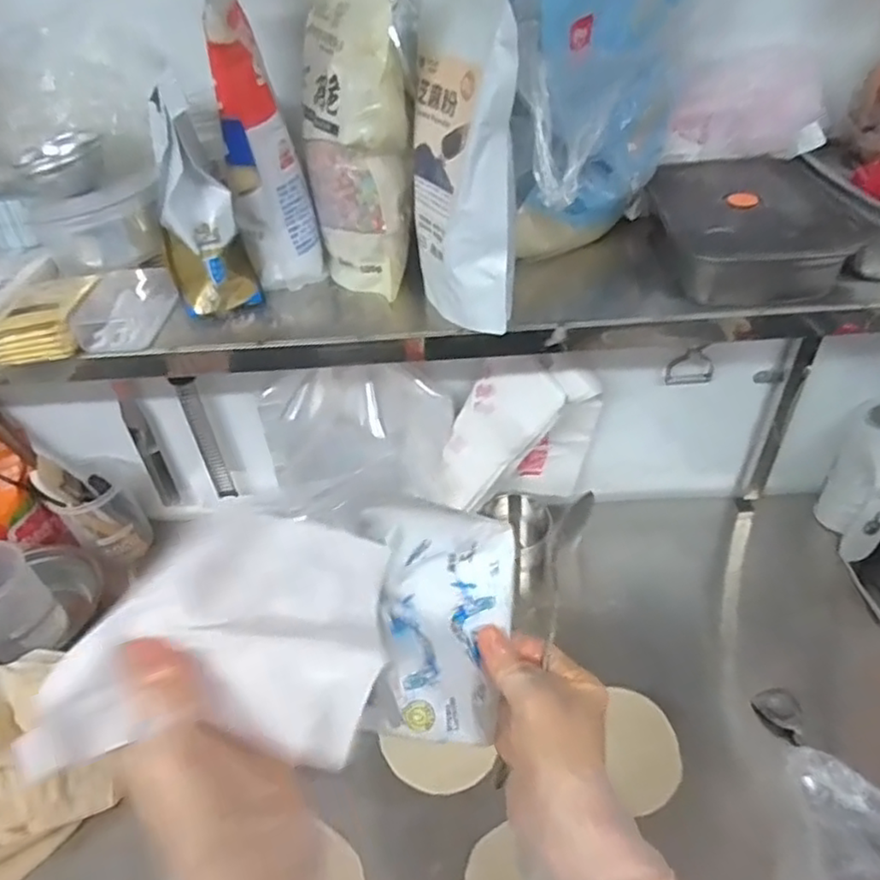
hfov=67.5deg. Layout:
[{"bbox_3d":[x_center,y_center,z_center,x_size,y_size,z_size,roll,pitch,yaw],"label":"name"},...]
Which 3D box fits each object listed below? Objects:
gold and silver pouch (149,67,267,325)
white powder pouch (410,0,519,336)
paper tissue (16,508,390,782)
[{"bbox_3d":[-0.193,-0.184,0.516,0.063,0.171,0.076,-20,45,-16],"label":"gold and silver pouch"},{"bbox_3d":[0.010,-0.215,0.484,0.062,0.222,0.154,-7,42,-2],"label":"white powder pouch"},{"bbox_3d":[-0.100,0.095,0.324,0.152,0.020,0.114,11,73,-26],"label":"paper tissue"}]

